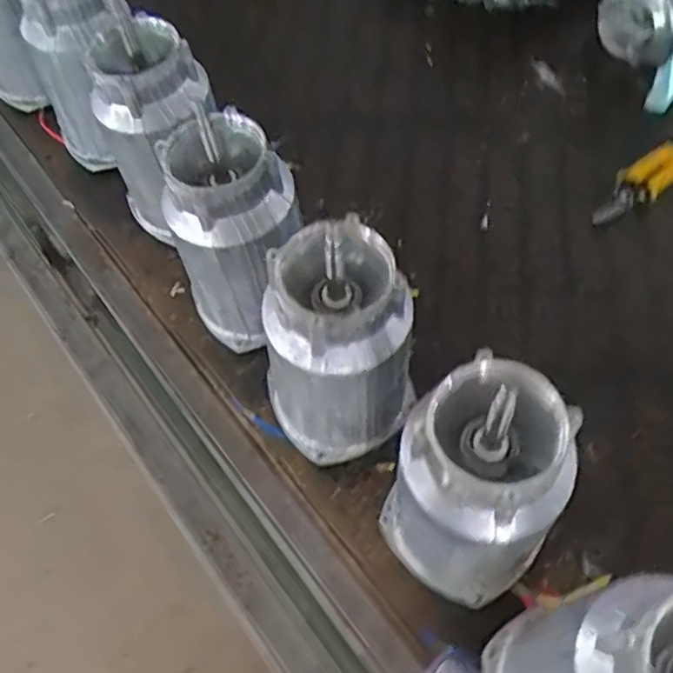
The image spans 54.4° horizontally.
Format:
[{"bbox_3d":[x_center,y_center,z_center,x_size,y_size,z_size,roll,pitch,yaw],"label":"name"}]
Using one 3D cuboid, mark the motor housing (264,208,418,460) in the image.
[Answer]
[{"bbox_3d":[-0.002,0.013,0.559,0.121,0.218,0.113,-2,60,3],"label":"motor housing"}]

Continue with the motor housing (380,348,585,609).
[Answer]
[{"bbox_3d":[0.105,0.120,0.498,0.113,0.221,0.124,-35,64,-16],"label":"motor housing"}]

